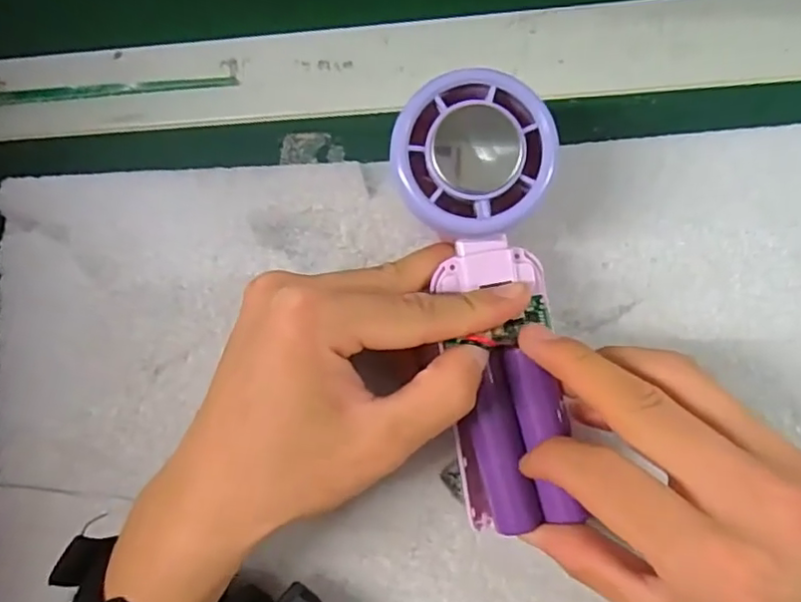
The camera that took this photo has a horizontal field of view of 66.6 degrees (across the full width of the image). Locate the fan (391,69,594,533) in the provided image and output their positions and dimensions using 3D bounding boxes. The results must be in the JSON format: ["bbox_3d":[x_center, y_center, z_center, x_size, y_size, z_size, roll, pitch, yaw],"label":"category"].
[{"bbox_3d":[0.032,0.004,0.219,0.052,0.025,0.161,-6,102,6],"label":"fan"}]

